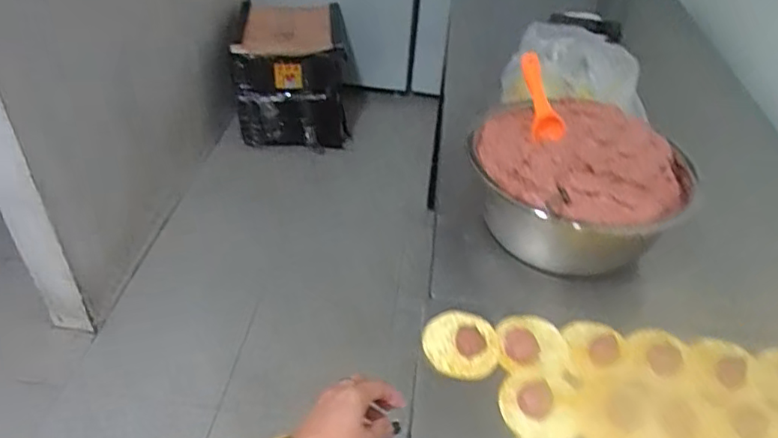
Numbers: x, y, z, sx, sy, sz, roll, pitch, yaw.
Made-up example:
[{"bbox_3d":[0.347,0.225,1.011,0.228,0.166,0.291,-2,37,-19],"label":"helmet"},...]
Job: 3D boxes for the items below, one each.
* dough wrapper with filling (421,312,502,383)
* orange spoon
[{"bbox_3d":[0.080,0.137,0.647,0.082,0.020,0.078,2,41,-1],"label":"dough wrapper with filling"},{"bbox_3d":[0.181,-0.144,0.708,0.022,0.111,0.037,0,29,47],"label":"orange spoon"}]

